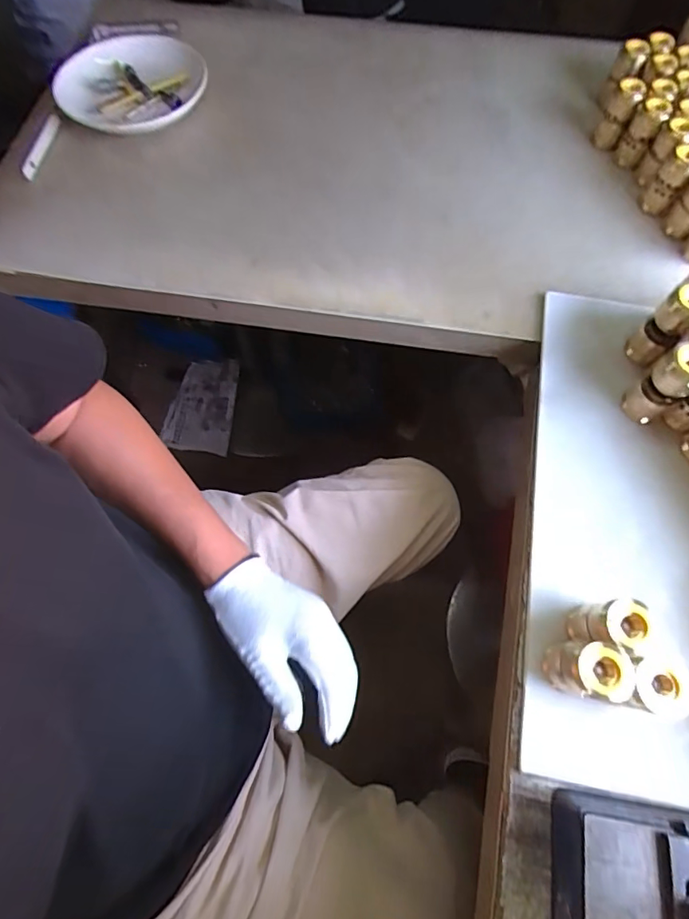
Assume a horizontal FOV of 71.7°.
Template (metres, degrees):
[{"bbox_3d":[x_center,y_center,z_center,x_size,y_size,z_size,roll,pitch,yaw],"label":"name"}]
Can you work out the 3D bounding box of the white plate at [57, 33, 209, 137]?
[{"bbox_3d":[-0.285,-0.517,0.652,0.192,0.027,0.193,0,68,-1],"label":"white plate"}]

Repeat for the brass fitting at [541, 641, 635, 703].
[{"bbox_3d":[0.195,0.170,0.385,0.032,0.076,0.039,5,68,1],"label":"brass fitting"}]

